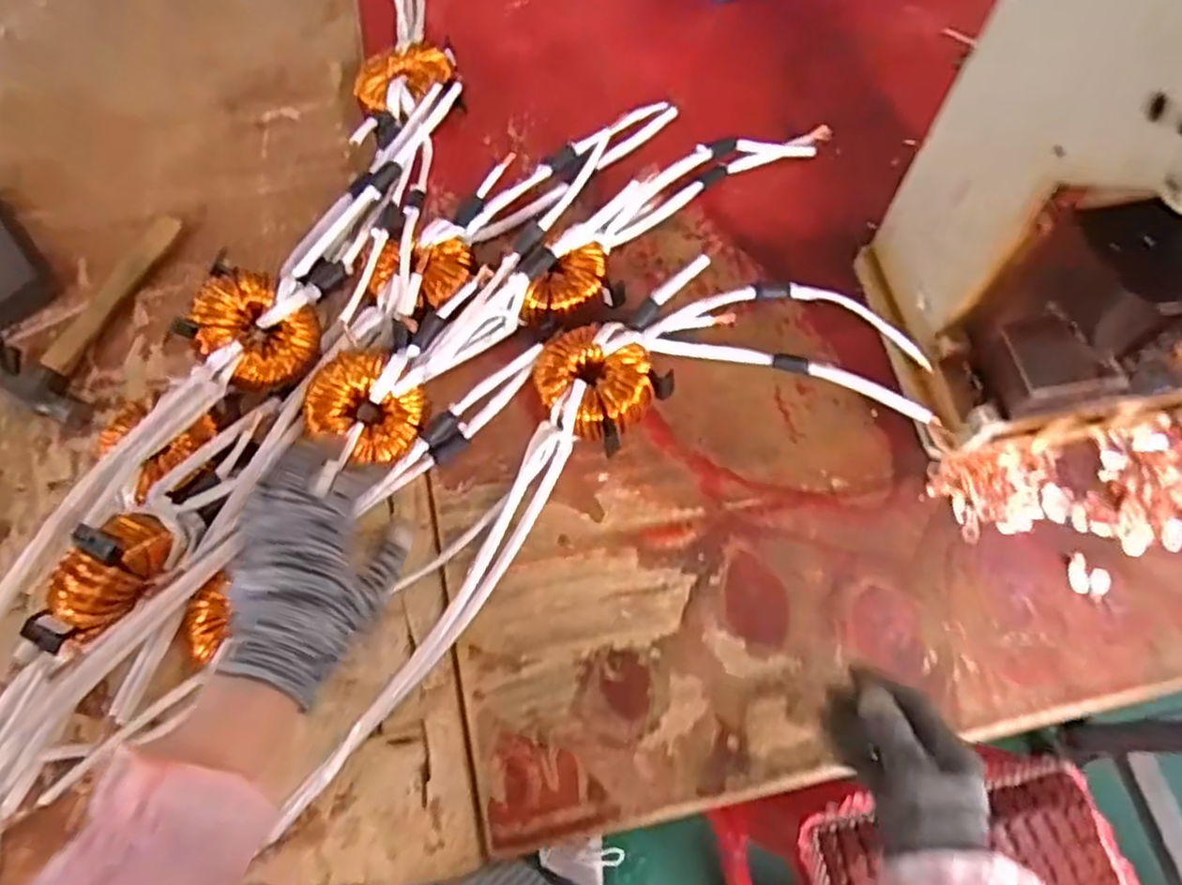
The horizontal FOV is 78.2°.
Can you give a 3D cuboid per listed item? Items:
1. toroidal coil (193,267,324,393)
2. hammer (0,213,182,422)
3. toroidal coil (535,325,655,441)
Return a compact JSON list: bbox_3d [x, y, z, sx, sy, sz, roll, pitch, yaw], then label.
[{"bbox_3d":[-0.271,-0.089,0.585,0.090,0.042,0.090,9,76,-41],"label":"toroidal coil"},{"bbox_3d":[-0.442,-0.121,0.636,0.078,0.020,0.202,15,69,7],"label":"hammer"},{"bbox_3d":[0.001,-0.049,0.602,0.098,0.045,0.085,37,73,14],"label":"toroidal coil"}]

